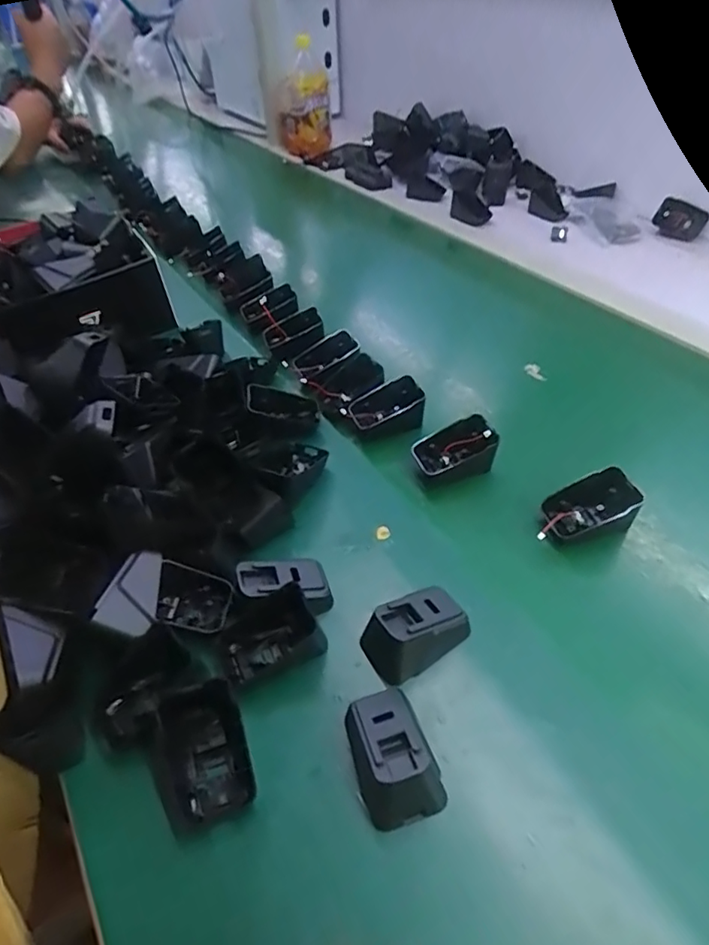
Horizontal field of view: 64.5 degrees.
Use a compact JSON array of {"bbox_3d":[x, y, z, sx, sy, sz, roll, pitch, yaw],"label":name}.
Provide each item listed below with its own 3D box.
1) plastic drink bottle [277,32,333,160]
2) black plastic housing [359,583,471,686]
[{"bbox_3d":[-0.112,-0.780,1.186,0.109,0.201,0.110,6,42,10],"label":"plastic drink bottle"},{"bbox_3d":[0.039,0.102,0.367,0.068,0.036,0.042,-22,45,-21],"label":"black plastic housing"}]

